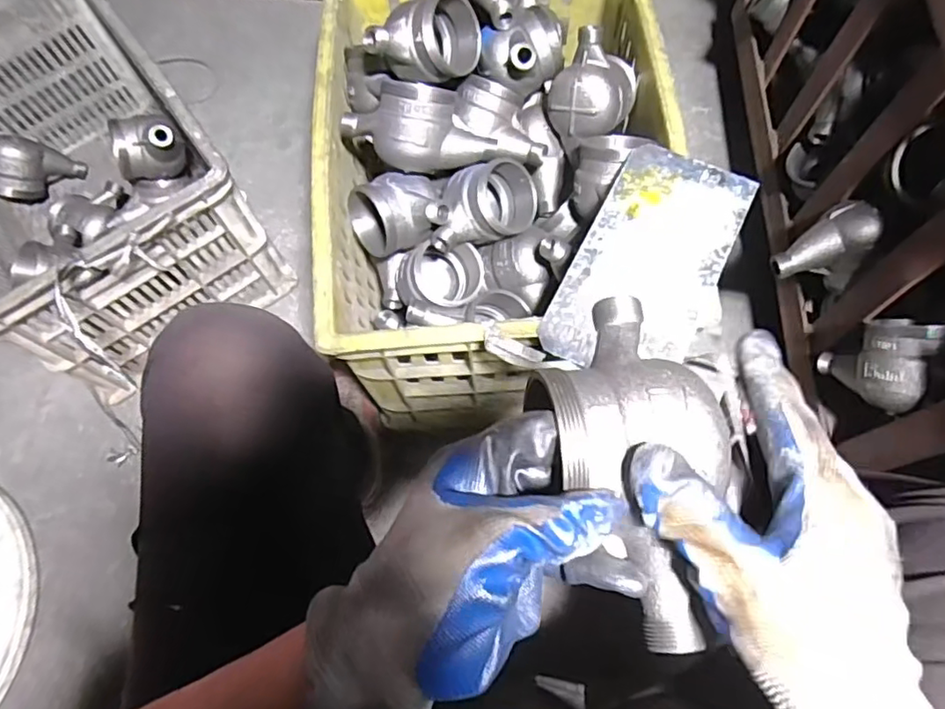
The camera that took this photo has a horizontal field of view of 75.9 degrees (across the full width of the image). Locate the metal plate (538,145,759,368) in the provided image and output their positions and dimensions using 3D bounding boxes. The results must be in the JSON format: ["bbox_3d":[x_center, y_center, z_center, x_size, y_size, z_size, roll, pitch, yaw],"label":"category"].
[{"bbox_3d":[0.163,-0.081,0.541,0.123,0.010,0.231,26,73,10],"label":"metal plate"}]

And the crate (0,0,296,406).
[{"bbox_3d":[-0.509,-0.222,0.803,0.309,0.261,0.456,-36,72,-11],"label":"crate"}]

